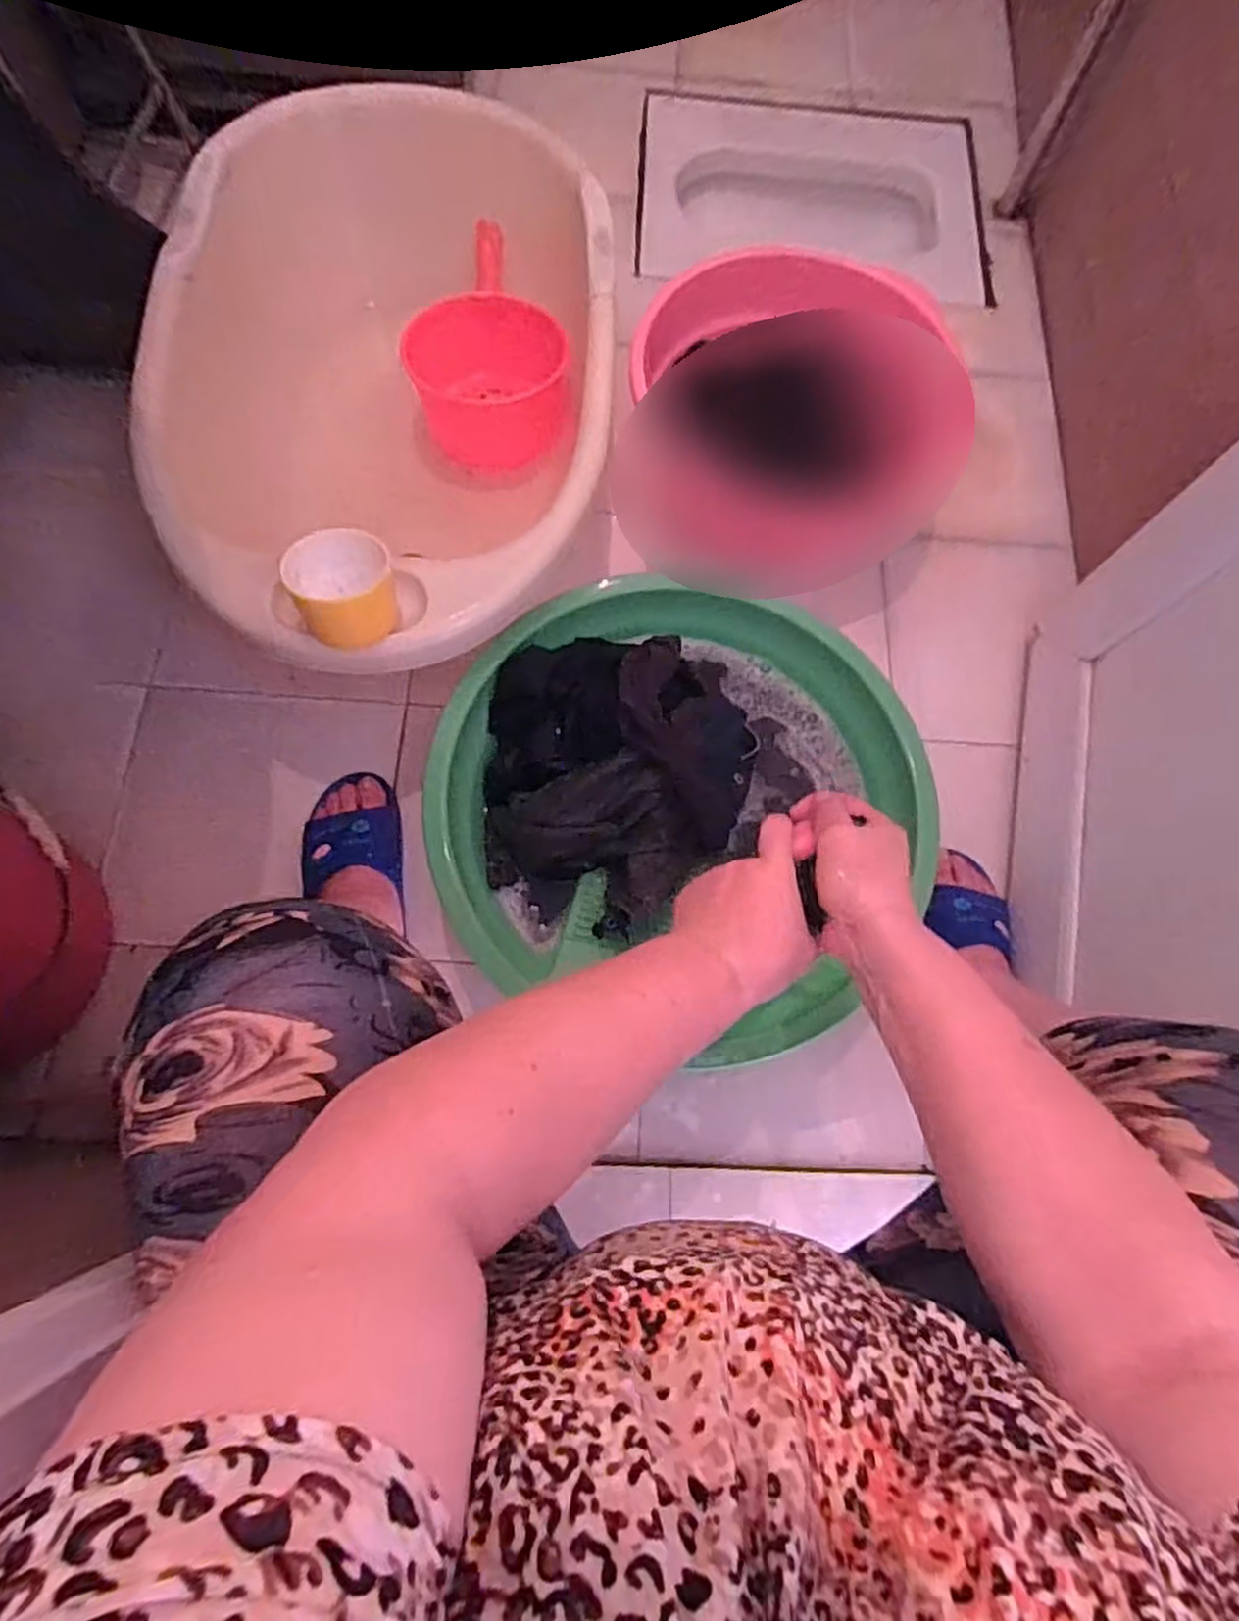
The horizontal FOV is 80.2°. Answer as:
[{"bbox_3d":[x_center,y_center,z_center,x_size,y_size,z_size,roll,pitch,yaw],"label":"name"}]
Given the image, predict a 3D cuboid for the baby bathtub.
[{"bbox_3d":[-0.241,-0.459,0.850,0.452,0.271,0.727,-2,74,1],"label":"baby bathtub"}]

